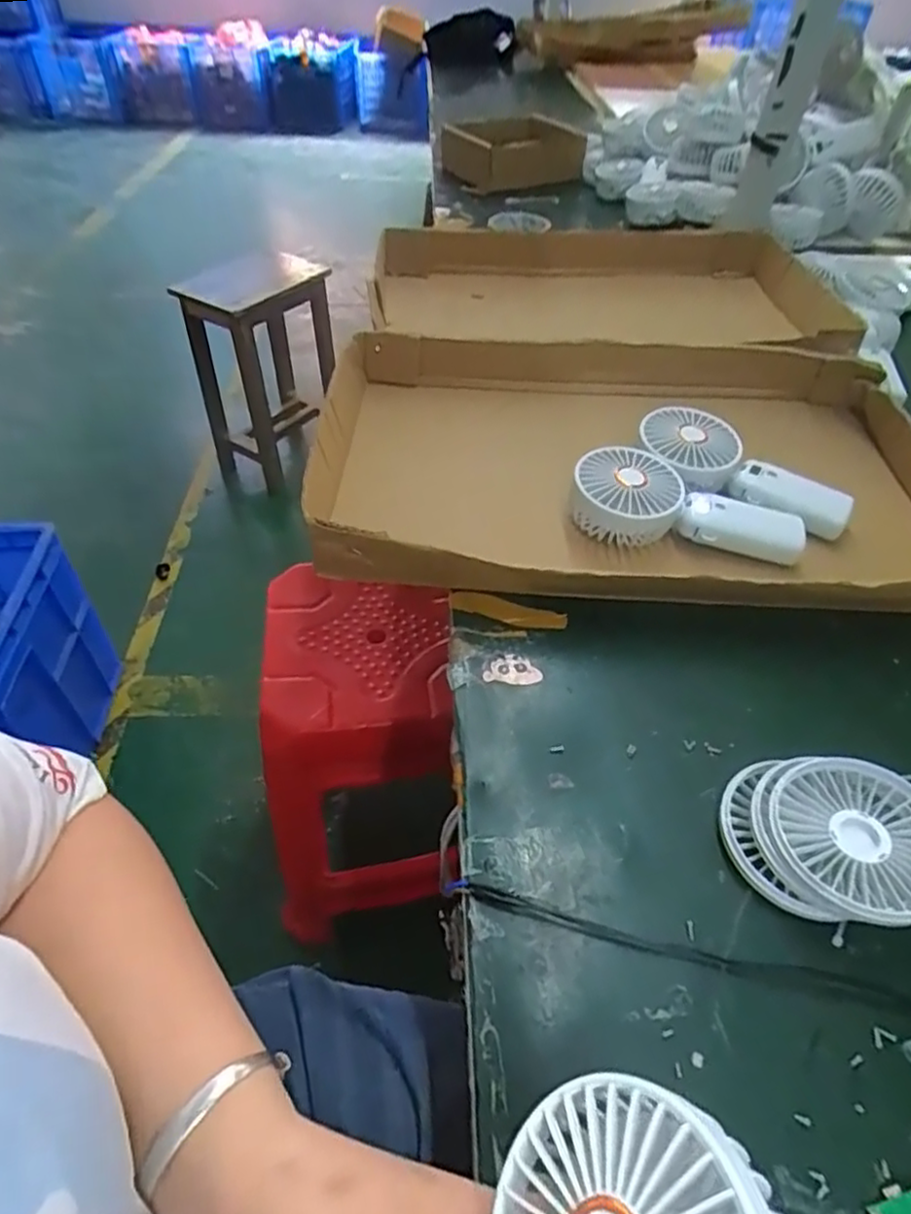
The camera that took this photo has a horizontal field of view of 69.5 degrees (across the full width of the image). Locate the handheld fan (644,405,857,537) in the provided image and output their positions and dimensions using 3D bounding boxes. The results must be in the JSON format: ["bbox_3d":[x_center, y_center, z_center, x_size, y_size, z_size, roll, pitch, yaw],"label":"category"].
[{"bbox_3d":[0.249,-0.117,0.576,0.182,0.054,0.083,21,50,17],"label":"handheld fan"}]

